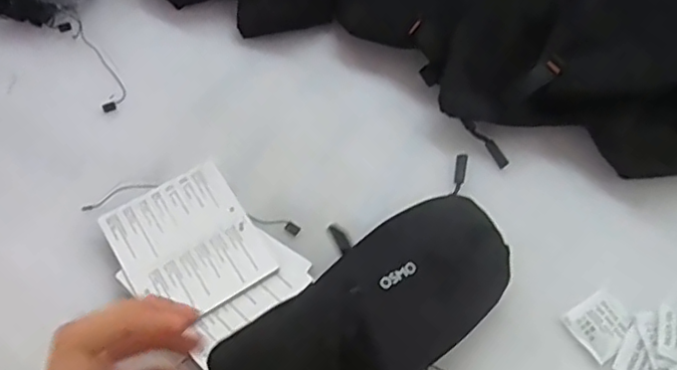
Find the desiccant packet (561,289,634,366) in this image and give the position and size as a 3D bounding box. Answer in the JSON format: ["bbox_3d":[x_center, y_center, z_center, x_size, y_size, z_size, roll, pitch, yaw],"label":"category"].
[{"bbox_3d":[0.180,0.095,0.422,0.039,0.004,0.037,-34,69,-16],"label":"desiccant packet"}]

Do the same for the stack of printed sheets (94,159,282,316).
[{"bbox_3d":[-0.104,0.041,0.428,0.088,0.011,0.099,-30,68,-14],"label":"stack of printed sheets"}]

